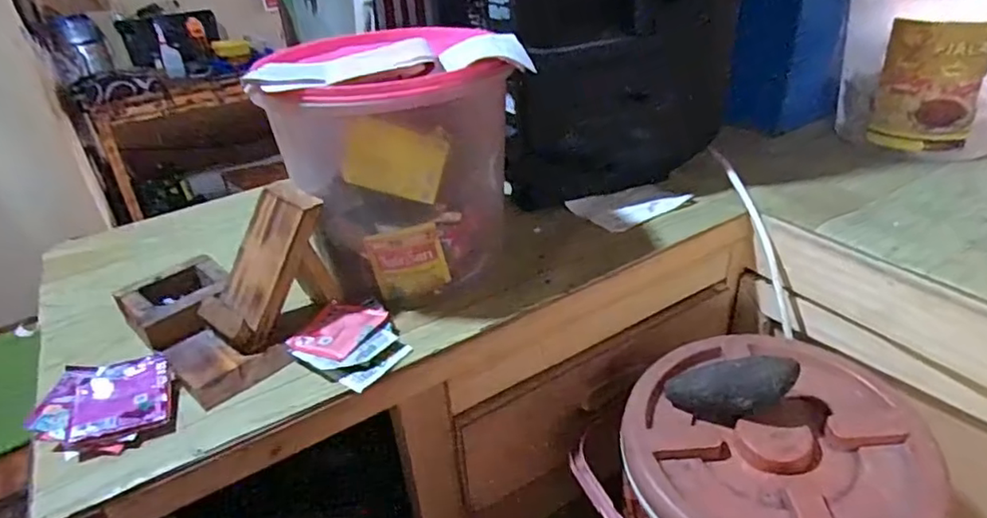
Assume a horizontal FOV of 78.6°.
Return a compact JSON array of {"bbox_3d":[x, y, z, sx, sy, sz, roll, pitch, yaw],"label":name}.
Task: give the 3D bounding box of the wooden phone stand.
[{"bbox_3d":[-0.263,0.011,0.596,0.169,0.124,0.183,-30,39,-33],"label":"wooden phone stand"}]

